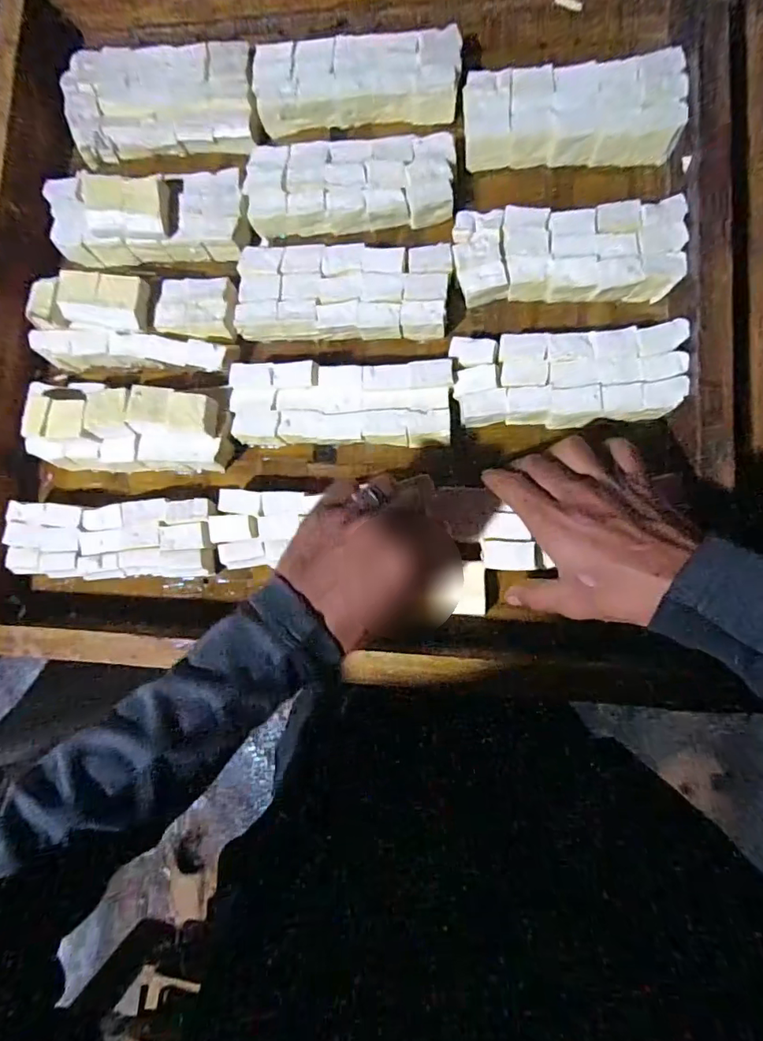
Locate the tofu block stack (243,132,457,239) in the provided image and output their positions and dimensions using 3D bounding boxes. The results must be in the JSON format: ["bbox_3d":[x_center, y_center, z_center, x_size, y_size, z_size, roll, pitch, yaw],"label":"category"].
[{"bbox_3d":[-0.027,-0.277,0.436,0.169,0.028,0.064,0,84,7],"label":"tofu block stack"}]

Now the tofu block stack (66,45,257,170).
[{"bbox_3d":[-0.198,-0.376,0.471,0.169,0.023,0.092,0,84,7],"label":"tofu block stack"}]

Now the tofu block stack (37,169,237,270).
[{"bbox_3d":[-0.208,-0.265,0.453,0.180,0.043,0.073,3,84,8],"label":"tofu block stack"}]

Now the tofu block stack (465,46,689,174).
[{"bbox_3d":[0.152,-0.326,0.419,0.164,0.032,0.073,-1,83,7],"label":"tofu block stack"}]

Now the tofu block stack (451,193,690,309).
[{"bbox_3d":[0.142,-0.205,0.407,0.166,0.028,0.068,2,84,8],"label":"tofu block stack"}]

